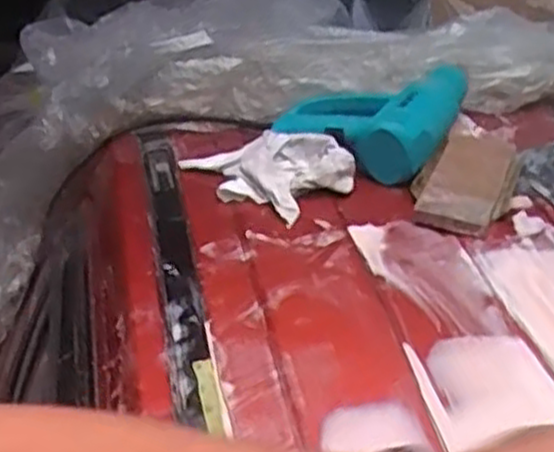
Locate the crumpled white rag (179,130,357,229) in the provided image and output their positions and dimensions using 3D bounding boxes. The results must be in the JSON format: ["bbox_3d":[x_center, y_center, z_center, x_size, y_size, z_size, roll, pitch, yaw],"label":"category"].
[{"bbox_3d":[-0.018,-0.074,0.893,0.190,0.048,0.115,26,45,29],"label":"crumpled white rag"}]

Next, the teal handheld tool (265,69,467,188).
[{"bbox_3d":[0.123,-0.151,0.979,0.193,0.069,0.227,18,40,22],"label":"teal handheld tool"}]

